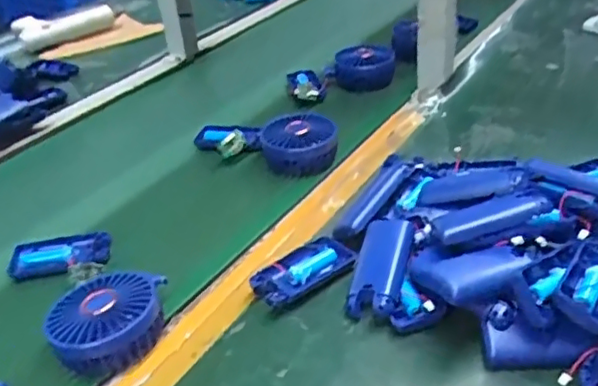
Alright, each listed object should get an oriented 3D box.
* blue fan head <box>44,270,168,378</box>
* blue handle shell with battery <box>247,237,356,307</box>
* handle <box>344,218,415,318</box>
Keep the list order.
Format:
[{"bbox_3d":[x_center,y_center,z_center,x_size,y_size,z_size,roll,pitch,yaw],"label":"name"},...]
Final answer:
[{"bbox_3d":[-0.154,0.101,0.494,0.087,0.041,0.084,-11,36,-10],"label":"blue fan head"},{"bbox_3d":[0.005,0.071,0.540,0.095,0.016,0.043,-26,41,-28],"label":"blue handle shell with battery"},{"bbox_3d":[0.070,0.060,0.521,0.046,0.023,0.099,10,55,18],"label":"handle"}]

